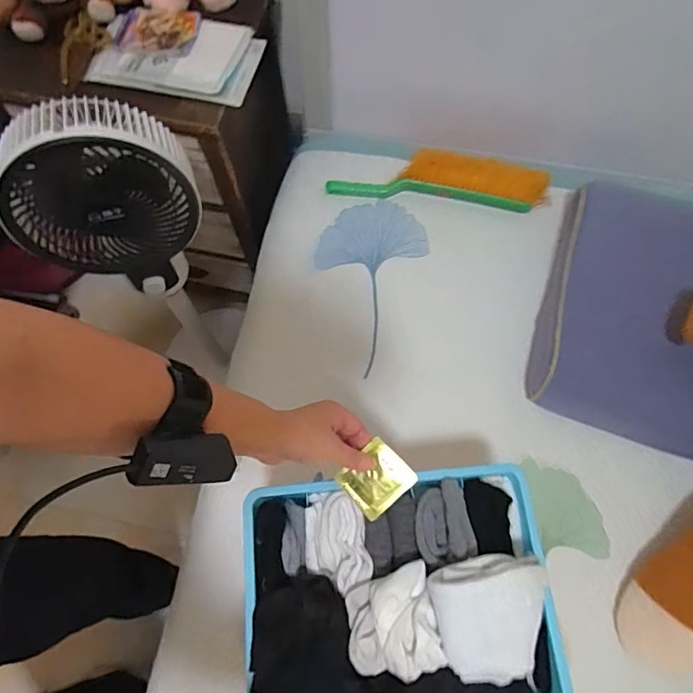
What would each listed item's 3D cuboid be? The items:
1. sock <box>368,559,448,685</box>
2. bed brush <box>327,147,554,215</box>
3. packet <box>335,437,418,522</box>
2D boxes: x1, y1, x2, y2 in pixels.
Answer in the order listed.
[{"bbox_3d":[0.055,0.258,0.457,0.058,0.027,0.093,-10,70,-3],"label":"sock"},{"bbox_3d":[0.149,-0.274,0.813,0.361,0.062,0.075,9,70,4],"label":"bed brush"},{"bbox_3d":[0.030,0.137,0.506,0.066,0.008,0.059,-42,77,-1],"label":"packet"}]

